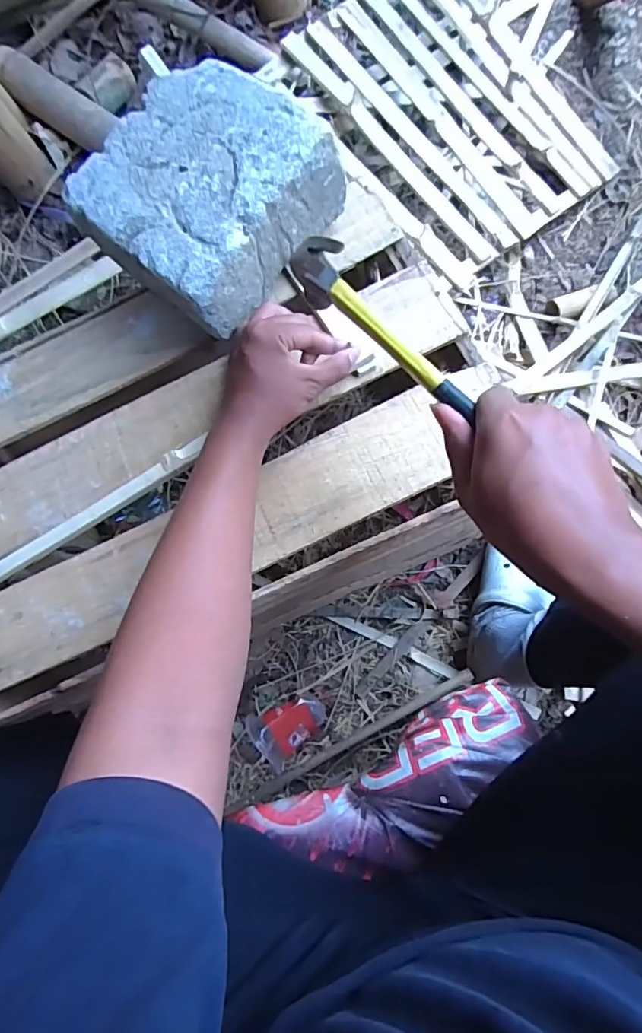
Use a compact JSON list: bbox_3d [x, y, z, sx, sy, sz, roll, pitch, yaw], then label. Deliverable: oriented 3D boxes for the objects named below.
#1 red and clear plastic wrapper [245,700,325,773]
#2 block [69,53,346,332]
[{"bbox_3d":[-0.047,0.309,0.741,0.106,0.061,0.085,-33,80,0],"label":"red and clear plastic wrapper"},{"bbox_3d":[-0.111,-0.300,0.476,0.194,0.074,0.199,39,87,12],"label":"block"}]

